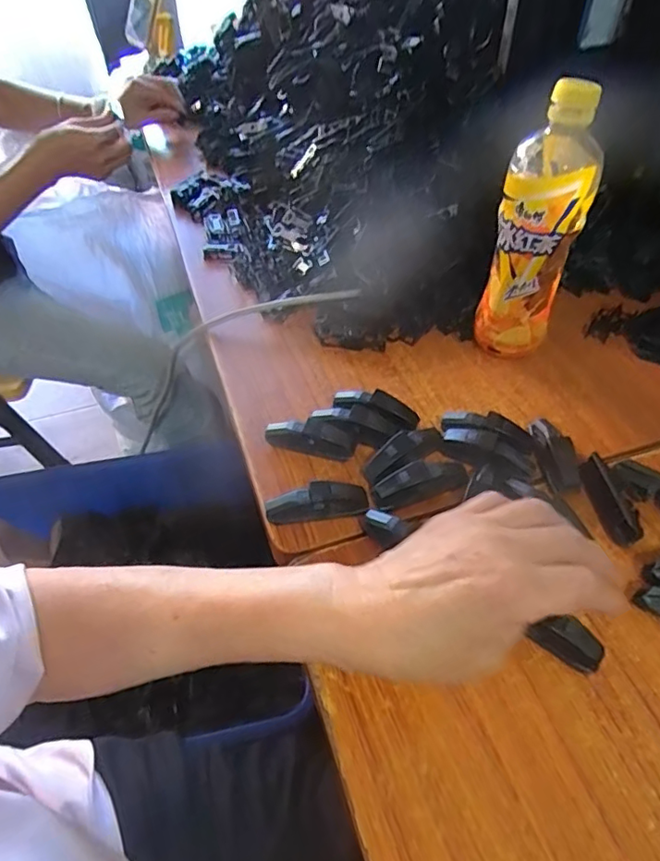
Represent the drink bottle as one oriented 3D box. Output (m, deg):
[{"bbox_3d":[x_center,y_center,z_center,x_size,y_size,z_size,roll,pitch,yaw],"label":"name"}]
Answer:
[{"bbox_3d":[0.169,-0.165,0.454,0.061,0.197,0.072,16,51,13],"label":"drink bottle"}]

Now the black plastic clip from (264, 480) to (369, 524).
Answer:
[{"bbox_3d":[-0.010,0.051,0.399,0.072,0.027,0.016,-4,50,-3],"label":"black plastic clip"}]

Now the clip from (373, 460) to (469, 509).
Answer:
[{"bbox_3d":[0.066,0.038,0.408,0.068,0.013,0.025,-13,51,-11],"label":"clip"}]

